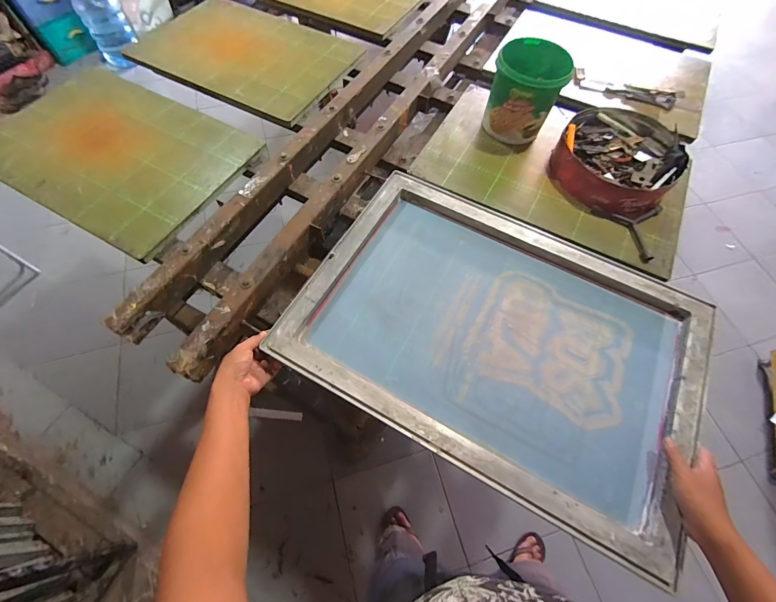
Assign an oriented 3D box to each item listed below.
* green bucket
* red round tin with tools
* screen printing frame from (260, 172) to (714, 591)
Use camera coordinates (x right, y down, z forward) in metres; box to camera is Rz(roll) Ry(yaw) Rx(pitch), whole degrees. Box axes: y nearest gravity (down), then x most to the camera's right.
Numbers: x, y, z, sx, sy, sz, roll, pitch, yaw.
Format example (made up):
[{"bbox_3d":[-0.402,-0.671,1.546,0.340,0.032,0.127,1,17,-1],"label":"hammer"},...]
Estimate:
[{"bbox_3d":[0.321,-0.492,0.819,0.149,0.176,0.136,1,63,-1],"label":"green bucket"},{"bbox_3d":[0.539,-0.334,0.808,0.273,0.085,0.283,42,69,18],"label":"red round tin with tools"},{"bbox_3d":[0.188,0.043,0.609,0.646,0.049,0.484,29,65,11],"label":"screen printing frame"}]

